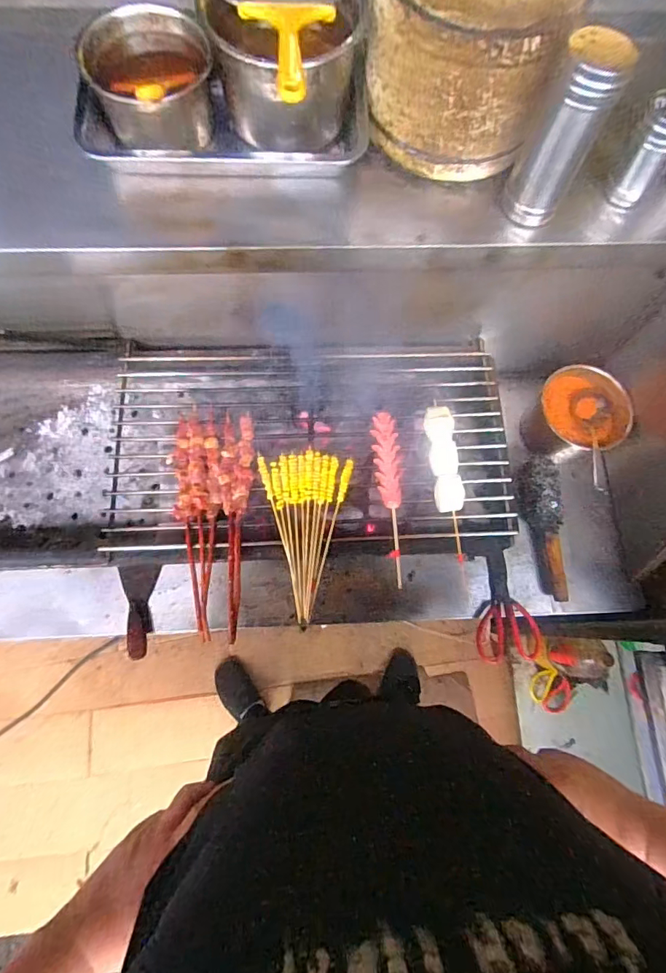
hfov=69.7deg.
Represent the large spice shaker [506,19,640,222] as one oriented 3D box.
[{"bbox_3d":[0.224,-0.342,0.475,0.063,0.155,0.055,30,76,6],"label":"large spice shaker"}]

